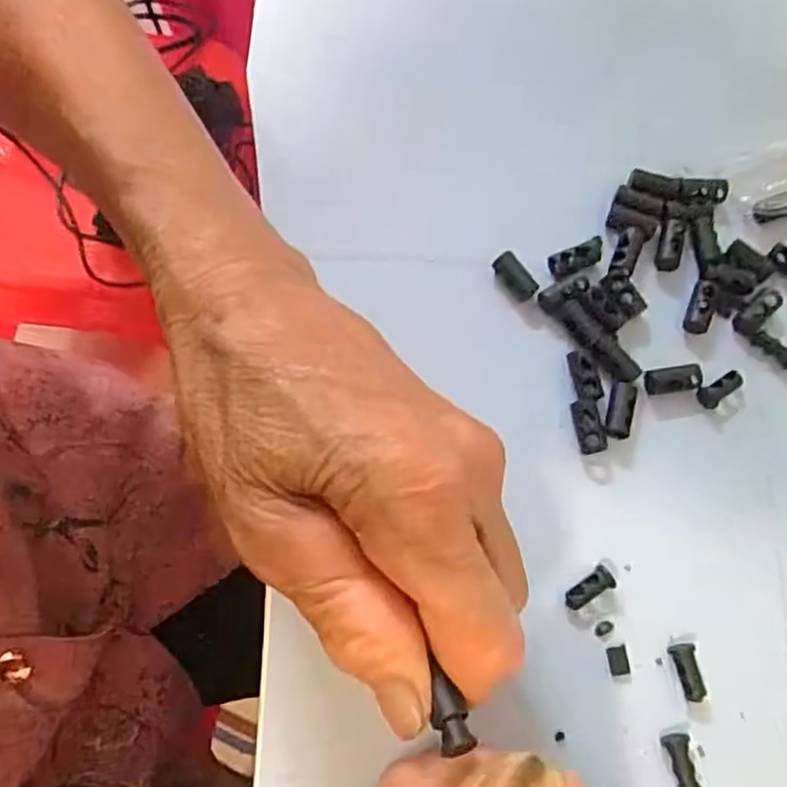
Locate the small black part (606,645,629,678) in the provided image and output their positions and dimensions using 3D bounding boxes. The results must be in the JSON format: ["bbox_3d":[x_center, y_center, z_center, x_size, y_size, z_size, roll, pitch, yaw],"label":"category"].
[{"bbox_3d":[0.070,0.083,0.217,0.006,0.004,0.009,-8,70,-4],"label":"small black part"}]

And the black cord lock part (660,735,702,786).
[{"bbox_3d":[0.086,0.110,0.208,0.007,0.004,0.017,-11,70,-6],"label":"black cord lock part"}]

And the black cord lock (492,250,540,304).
[{"bbox_3d":[0.044,-0.042,0.253,0.007,0.009,0.018,-35,74,-13],"label":"black cord lock"}]

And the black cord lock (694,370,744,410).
[{"bbox_3d":[0.114,-0.001,0.245,0.017,0.007,0.007,-31,73,-12],"label":"black cord lock"}]

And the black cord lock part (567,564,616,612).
[{"bbox_3d":[0.062,0.062,0.222,0.017,0.004,0.007,-34,74,-13],"label":"black cord lock part"}]

